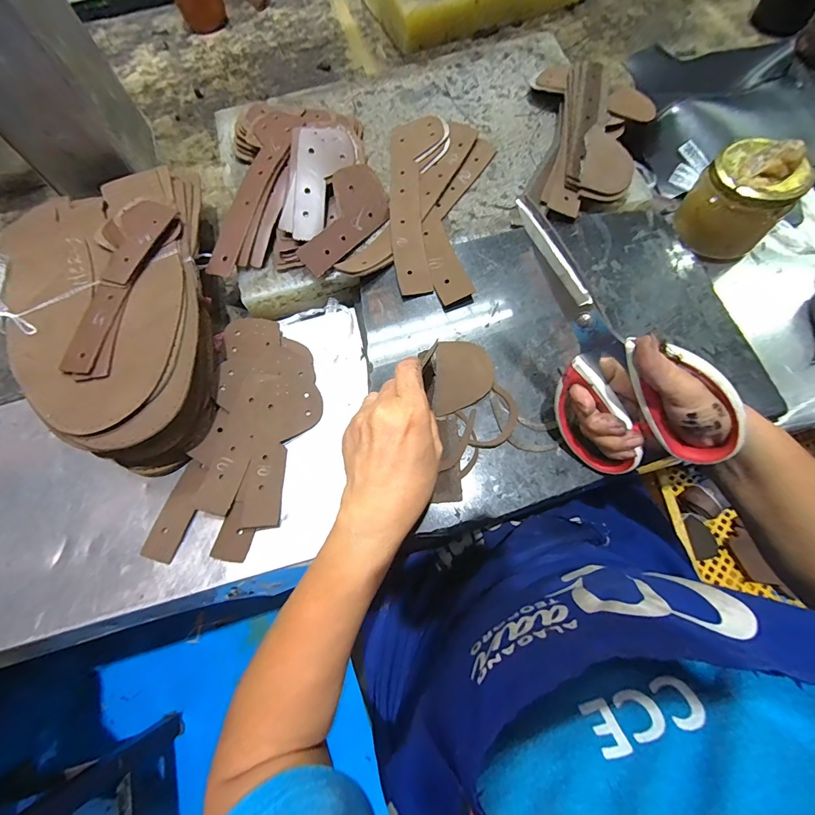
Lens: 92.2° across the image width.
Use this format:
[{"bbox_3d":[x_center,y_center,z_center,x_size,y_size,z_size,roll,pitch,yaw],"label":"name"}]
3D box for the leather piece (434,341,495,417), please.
[{"bbox_3d":[0.051,-0.028,0.354,0.052,0.004,0.068,1,72,2],"label":"leather piece"}]

